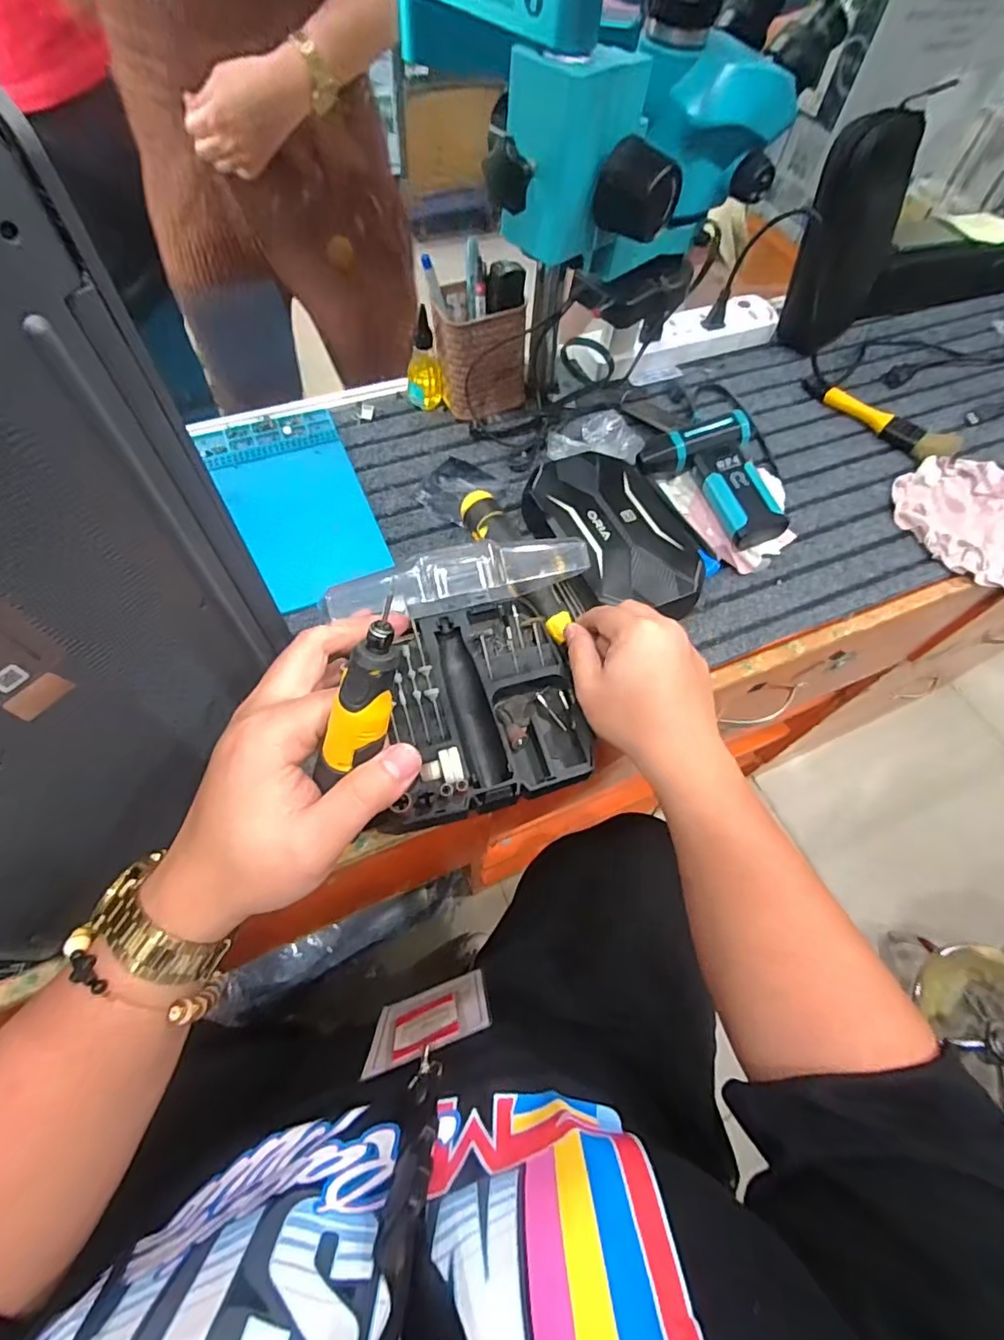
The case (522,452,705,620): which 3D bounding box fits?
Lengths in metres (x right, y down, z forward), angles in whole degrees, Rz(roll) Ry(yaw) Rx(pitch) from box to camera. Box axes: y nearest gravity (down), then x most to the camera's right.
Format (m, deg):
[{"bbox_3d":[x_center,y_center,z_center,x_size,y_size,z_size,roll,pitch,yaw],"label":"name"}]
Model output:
[{"bbox_3d":[0.105,-0.123,0.513,0.136,0.043,0.180,-13,62,-10],"label":"case"}]

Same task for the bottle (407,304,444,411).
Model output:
[{"bbox_3d":[-0.083,-0.329,0.590,0.031,0.099,0.030,36,65,16],"label":"bottle"}]

